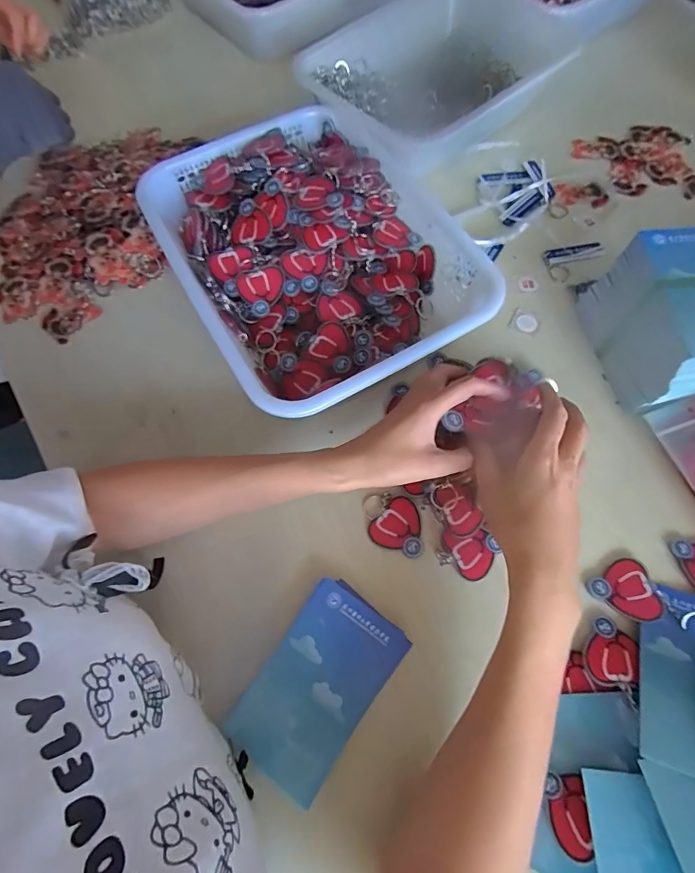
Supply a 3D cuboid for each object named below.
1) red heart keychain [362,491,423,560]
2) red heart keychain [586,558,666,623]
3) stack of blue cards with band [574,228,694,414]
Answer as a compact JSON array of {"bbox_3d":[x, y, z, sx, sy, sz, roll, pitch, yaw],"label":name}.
[{"bbox_3d":[0.042,0.081,0.404,0.046,0.007,0.060,-12,66,-3],"label":"red heart keychain"},{"bbox_3d":[0.237,0.131,0.375,0.053,0.008,0.049,-8,66,-2],"label":"red heart keychain"},{"bbox_3d":[0.302,-0.104,0.421,0.090,0.107,0.140,-2,66,1],"label":"stack of blue cards with band"}]

